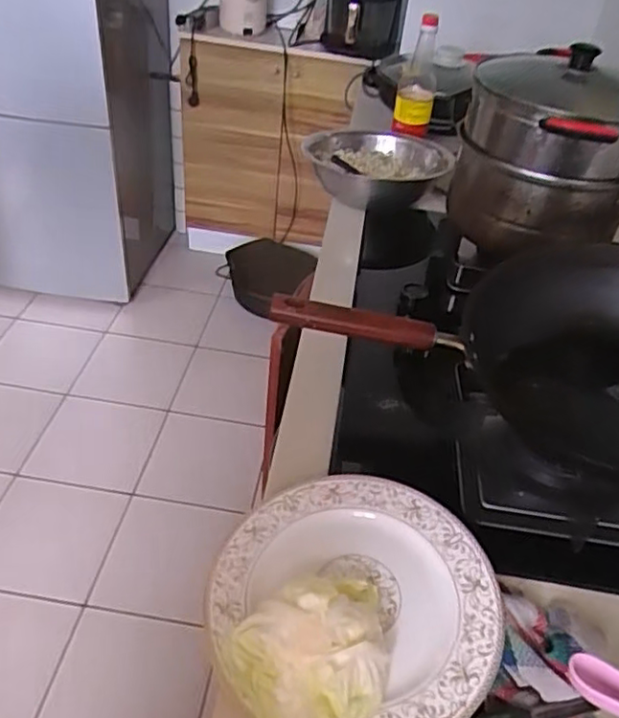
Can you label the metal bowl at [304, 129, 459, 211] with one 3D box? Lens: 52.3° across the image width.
[{"bbox_3d":[0.123,-0.372,1.197,0.252,0.093,0.243,4,41,-4],"label":"metal bowl"}]

